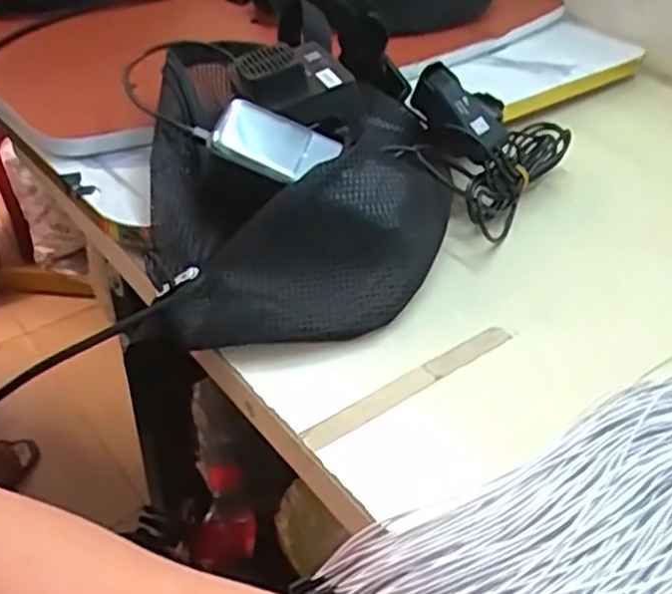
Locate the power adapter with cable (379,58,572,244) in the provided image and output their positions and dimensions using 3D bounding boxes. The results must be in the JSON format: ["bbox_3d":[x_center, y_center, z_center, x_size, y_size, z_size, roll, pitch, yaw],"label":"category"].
[{"bbox_3d":[0.109,-0.120,0.539,0.099,0.082,0.162,25,45,23],"label":"power adapter with cable"}]

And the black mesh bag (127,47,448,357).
[{"bbox_3d":[-0.022,-0.072,0.485,0.192,0.083,0.254,0,41,-5],"label":"black mesh bag"}]

